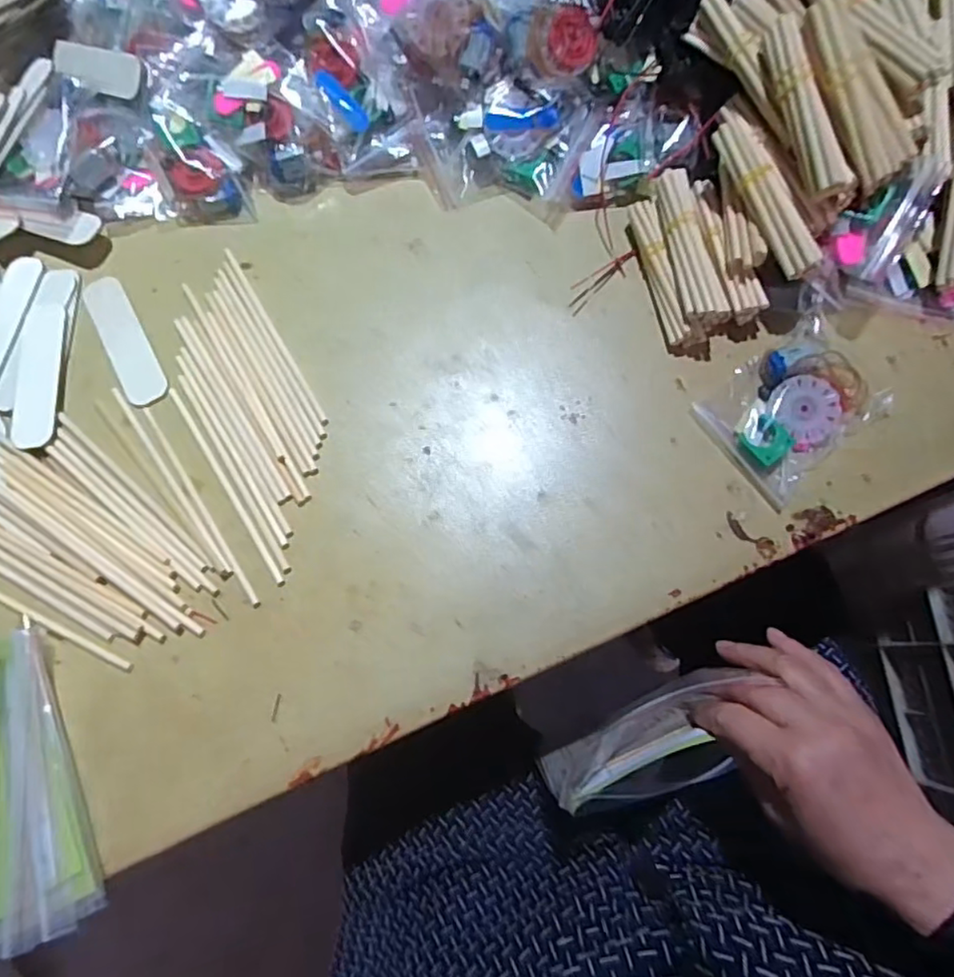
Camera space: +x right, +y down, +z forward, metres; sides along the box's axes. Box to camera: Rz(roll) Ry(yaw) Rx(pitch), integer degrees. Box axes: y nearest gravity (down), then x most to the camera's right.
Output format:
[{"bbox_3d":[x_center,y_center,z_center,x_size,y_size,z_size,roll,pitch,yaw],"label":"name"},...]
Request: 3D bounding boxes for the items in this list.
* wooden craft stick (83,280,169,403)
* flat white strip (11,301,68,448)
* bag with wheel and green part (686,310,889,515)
[{"bbox_3d":[-0.238,-0.102,0.424,0.027,0.004,0.106,-29,74,-6],"label":"wooden craft stick"},{"bbox_3d":[-0.286,-0.076,0.411,0.028,0.004,0.104,-6,73,0],"label":"flat white strip"},{"bbox_3d":[0.195,-0.052,0.387,0.103,0.022,0.075,-38,75,-9],"label":"bag with wheel and green part"}]

